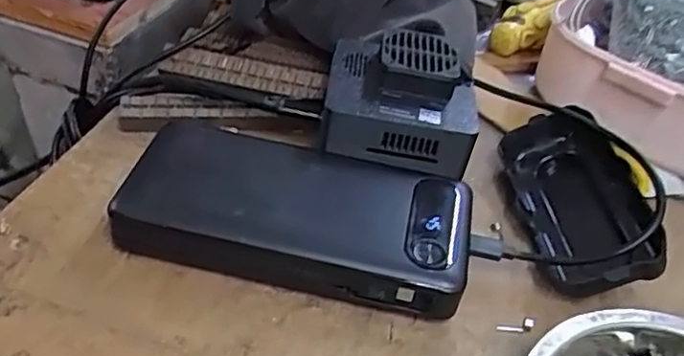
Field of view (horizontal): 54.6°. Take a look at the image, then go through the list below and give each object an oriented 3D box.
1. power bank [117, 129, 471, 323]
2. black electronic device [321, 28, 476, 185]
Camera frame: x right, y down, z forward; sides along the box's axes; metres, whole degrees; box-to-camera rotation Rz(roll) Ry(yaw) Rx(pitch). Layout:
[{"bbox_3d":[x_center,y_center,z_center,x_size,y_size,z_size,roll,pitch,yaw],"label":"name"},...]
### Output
[{"bbox_3d":[-0.019,0.014,0.300,0.150,0.027,0.070,13,41,4],"label":"power bank"},{"bbox_3d":[0.030,-0.043,0.331,0.075,0.033,0.070,14,41,5],"label":"black electronic device"}]

